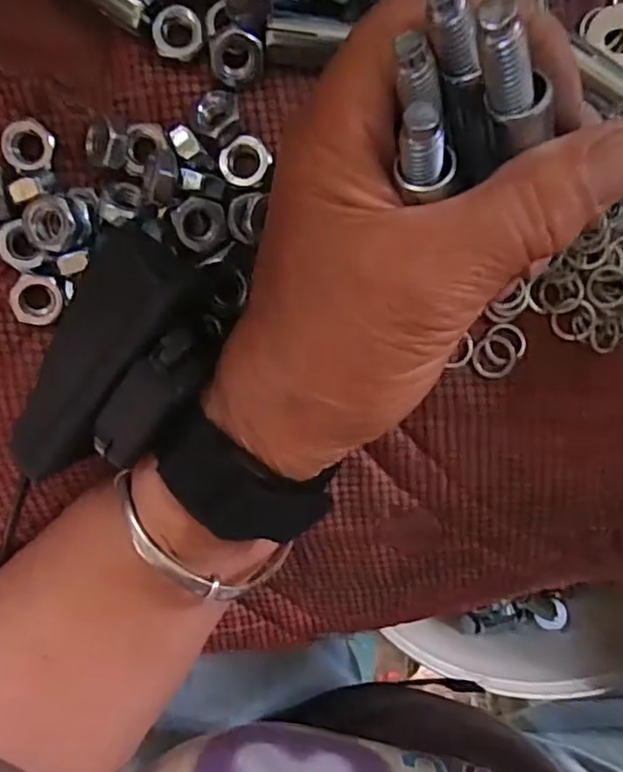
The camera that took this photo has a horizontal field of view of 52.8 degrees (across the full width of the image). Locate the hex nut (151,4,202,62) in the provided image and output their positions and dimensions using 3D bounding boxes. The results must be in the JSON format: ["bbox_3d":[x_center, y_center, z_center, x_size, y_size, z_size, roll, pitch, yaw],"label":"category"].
[{"bbox_3d":[-0.042,-0.110,0.196,0.014,0.005,0.016,-4,97,0],"label":"hex nut"}]

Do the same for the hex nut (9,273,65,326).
[{"bbox_3d":[-0.088,-0.028,0.201,0.014,0.006,0.016,29,96,-4],"label":"hex nut"}]

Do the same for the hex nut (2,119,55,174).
[{"bbox_3d":[-0.090,-0.076,0.200,0.015,0.004,0.017,12,96,-2],"label":"hex nut"}]

